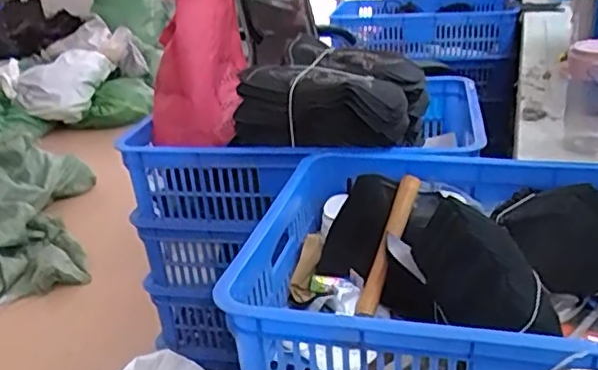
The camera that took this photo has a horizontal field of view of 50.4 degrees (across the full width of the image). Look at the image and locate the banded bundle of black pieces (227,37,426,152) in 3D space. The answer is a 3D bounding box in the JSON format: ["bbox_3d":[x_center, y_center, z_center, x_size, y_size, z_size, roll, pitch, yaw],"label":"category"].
[{"bbox_3d":[0.048,-0.131,1.006,0.287,0.138,0.149,5,25,20],"label":"banded bundle of black pieces"}]

